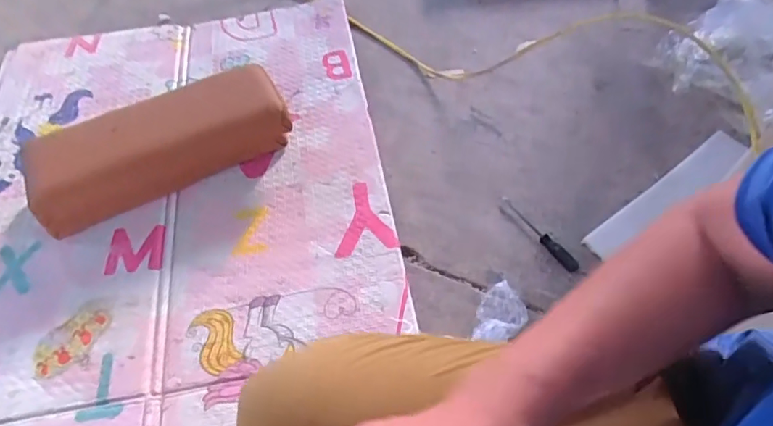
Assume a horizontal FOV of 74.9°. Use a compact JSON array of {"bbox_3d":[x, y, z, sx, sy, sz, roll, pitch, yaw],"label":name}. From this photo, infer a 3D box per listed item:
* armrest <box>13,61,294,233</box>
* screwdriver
[{"bbox_3d":[-0.396,-0.115,0.894,0.436,0.144,0.109,-26,60,-15],"label":"armrest"},{"bbox_3d":[0.252,0.031,0.837,0.022,0.018,0.173,-28,60,-16],"label":"screwdriver"}]

